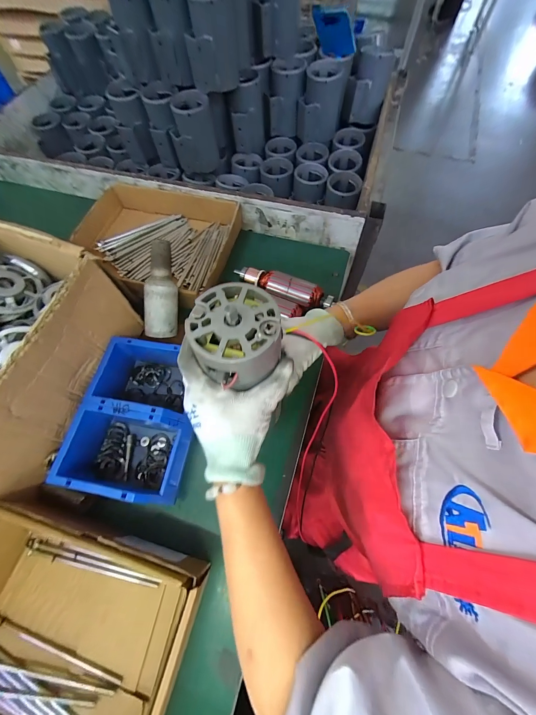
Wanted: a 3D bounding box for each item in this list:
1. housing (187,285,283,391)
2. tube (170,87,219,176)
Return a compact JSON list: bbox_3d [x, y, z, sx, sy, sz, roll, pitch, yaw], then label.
[{"bbox_3d":[-0.028,-0.015,0.257,0.076,0.045,0.092,3,64,3],"label":"housing"},{"bbox_3d":[-0.172,-0.517,0.662,0.097,0.134,0.089,-13,65,-5],"label":"tube"}]

